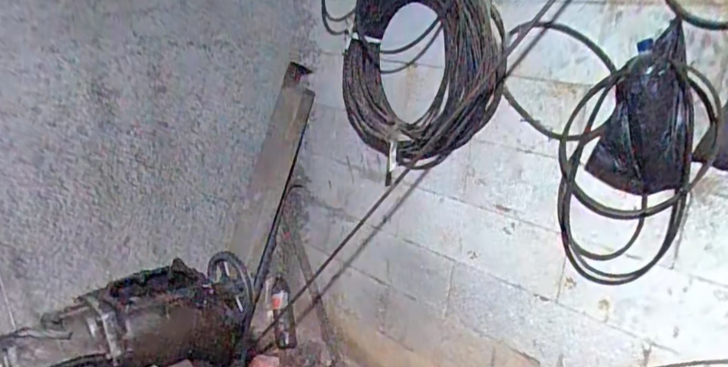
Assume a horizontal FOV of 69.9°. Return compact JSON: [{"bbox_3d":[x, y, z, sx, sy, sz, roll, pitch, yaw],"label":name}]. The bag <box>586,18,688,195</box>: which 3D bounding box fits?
[{"bbox_3d":[0.620,-0.154,1.179,0.186,0.360,0.044,9,25,36],"label":"bag"}]

